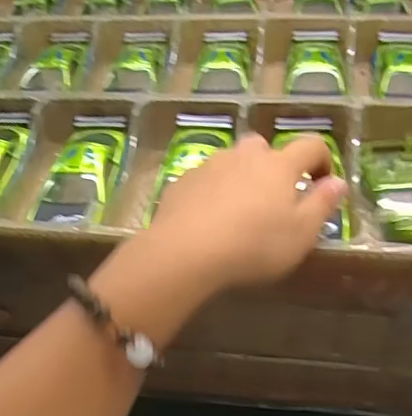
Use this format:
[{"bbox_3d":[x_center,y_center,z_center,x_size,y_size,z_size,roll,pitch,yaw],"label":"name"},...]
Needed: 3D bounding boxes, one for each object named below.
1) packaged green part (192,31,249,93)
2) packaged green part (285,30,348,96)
[{"bbox_3d":[0.014,-0.131,0.510,0.048,0.017,0.102,-2,41,6],"label":"packaged green part"},{"bbox_3d":[0.096,-0.129,0.503,0.050,0.025,0.090,-1,41,8],"label":"packaged green part"}]

